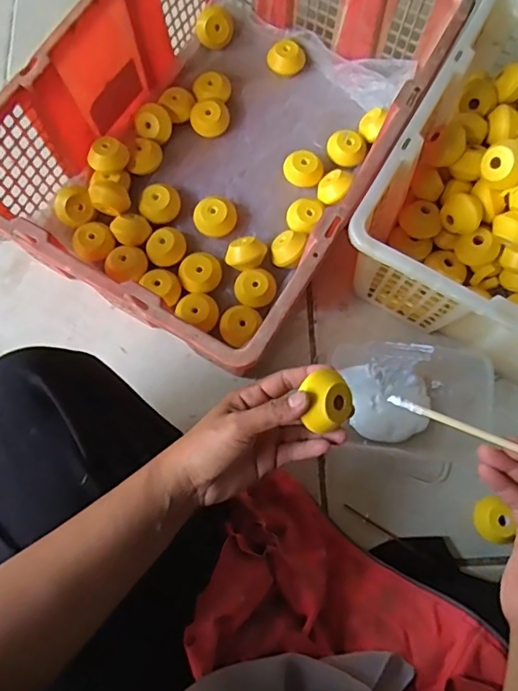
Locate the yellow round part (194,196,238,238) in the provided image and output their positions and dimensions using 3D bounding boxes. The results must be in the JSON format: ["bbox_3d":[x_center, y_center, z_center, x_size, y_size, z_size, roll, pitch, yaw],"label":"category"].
[{"bbox_3d":[-0.054,-0.159,0.625,0.049,0.027,0.052,0,73,0],"label":"yellow round part"}]

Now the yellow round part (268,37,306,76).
[{"bbox_3d":[0.037,-0.389,0.697,0.050,0.023,0.042,5,73,1],"label":"yellow round part"}]

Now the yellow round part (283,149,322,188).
[{"bbox_3d":[0.055,-0.221,0.647,0.048,0.027,0.047,0,73,0],"label":"yellow round part"}]

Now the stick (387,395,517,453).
[{"bbox_3d":[0.152,0.061,0.333,0.141,0.008,0.006,21,74,22],"label":"stick"}]

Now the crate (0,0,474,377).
[{"bbox_3d":[-0.038,-0.232,0.590,0.344,0.174,0.473,30,75,8],"label":"crate"}]

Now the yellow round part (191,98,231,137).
[{"bbox_3d":[-0.062,-0.293,0.665,0.049,0.028,0.041,-5,74,-2],"label":"yellow round part"}]

